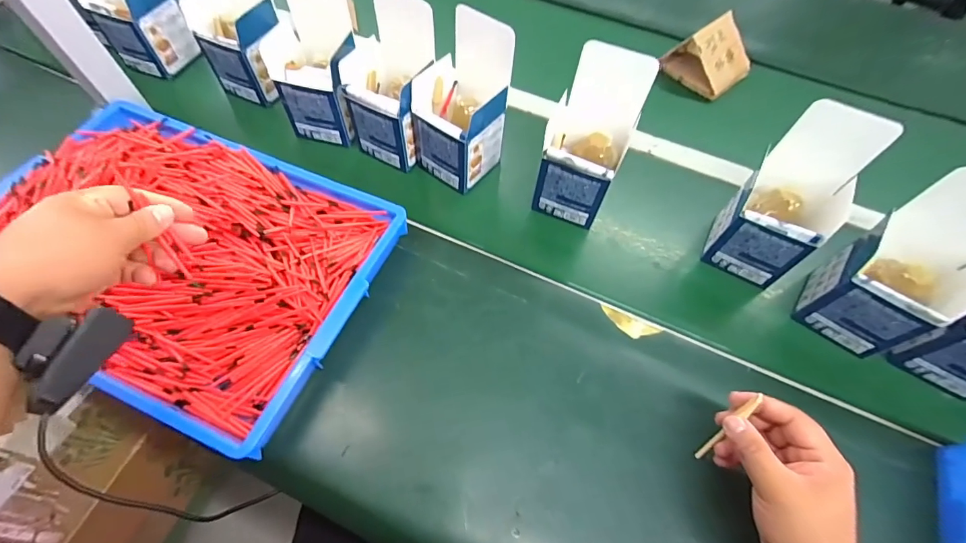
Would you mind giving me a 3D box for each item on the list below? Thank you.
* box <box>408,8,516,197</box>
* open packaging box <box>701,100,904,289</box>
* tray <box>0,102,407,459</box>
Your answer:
[{"bbox_3d":[-0.029,-0.197,0.514,0.096,0.166,0.096,36,67,18],"label":"box"},{"bbox_3d":[0.319,-0.073,0.454,0.088,0.165,0.099,34,66,17],"label":"open packaging box"},{"bbox_3d":[-0.329,-0.018,0.472,0.411,0.073,0.276,21,63,11],"label":"tray"}]

